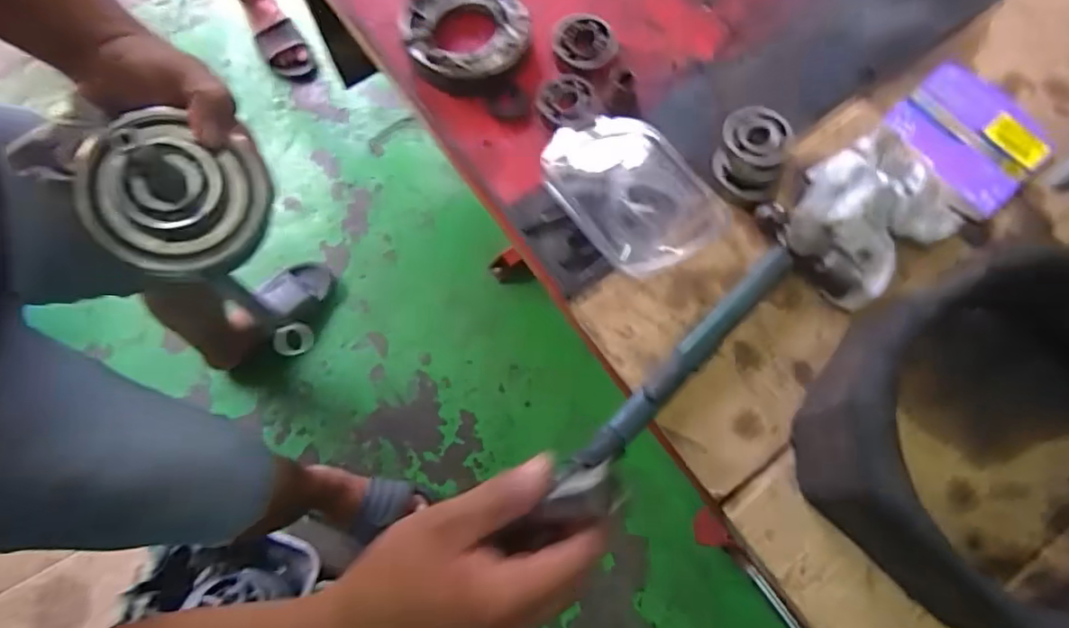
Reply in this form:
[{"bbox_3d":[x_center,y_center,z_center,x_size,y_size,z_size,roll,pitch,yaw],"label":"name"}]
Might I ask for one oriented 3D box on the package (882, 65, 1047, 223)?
[{"bbox_3d":[0.391,-0.160,0.537,0.121,0.010,0.123,-42,78,-8],"label":"package"}]

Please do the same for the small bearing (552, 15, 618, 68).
[{"bbox_3d":[0.049,-0.263,0.576,0.061,0.014,0.055,4,76,3],"label":"small bearing"}]

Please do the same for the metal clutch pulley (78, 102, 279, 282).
[{"bbox_3d":[-0.215,-0.068,0.359,0.096,0.034,0.093,-6,101,-32],"label":"metal clutch pulley"}]

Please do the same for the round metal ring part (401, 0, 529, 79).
[{"bbox_3d":[-0.066,-0.273,0.577,0.116,0.030,0.116,0,76,2],"label":"round metal ring part"}]

